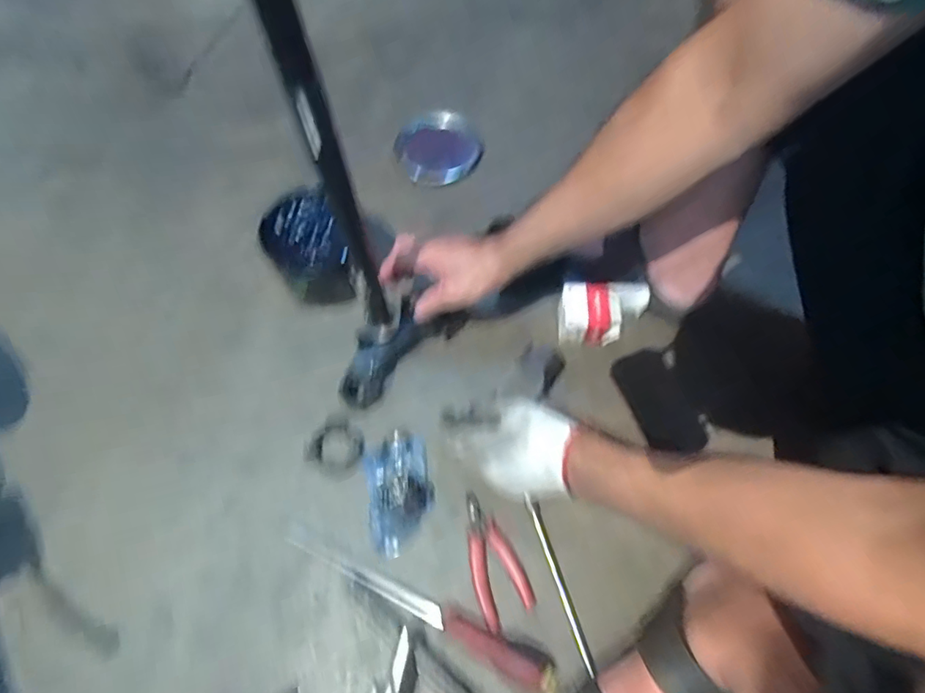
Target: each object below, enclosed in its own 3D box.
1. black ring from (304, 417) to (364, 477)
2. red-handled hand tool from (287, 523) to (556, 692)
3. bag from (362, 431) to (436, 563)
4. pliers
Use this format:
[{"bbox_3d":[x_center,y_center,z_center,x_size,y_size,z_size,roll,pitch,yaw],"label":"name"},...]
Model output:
[{"bbox_3d":[-0.144,0.114,0.597,0.063,0.004,0.059,-1,65,2],"label":"black ring"},{"bbox_3d":[-0.051,0.258,0.526,0.301,0.018,0.033,22,68,12],"label":"red-handled hand tool"},{"bbox_3d":[-0.068,0.155,0.568,0.067,0.024,0.125,-13,65,-4],"label":"bag"},{"bbox_3d":[0.029,0.218,0.548,0.054,0.009,0.126,-20,65,-7],"label":"pliers"}]

